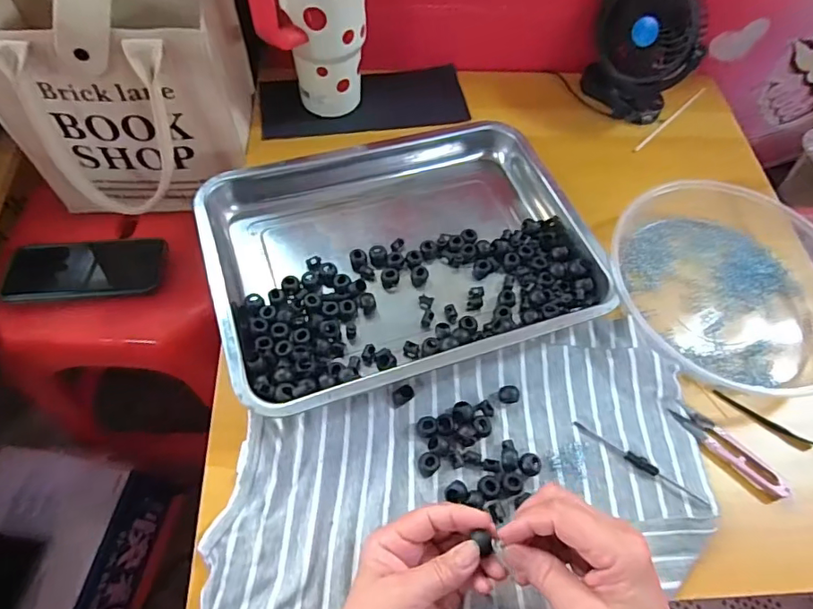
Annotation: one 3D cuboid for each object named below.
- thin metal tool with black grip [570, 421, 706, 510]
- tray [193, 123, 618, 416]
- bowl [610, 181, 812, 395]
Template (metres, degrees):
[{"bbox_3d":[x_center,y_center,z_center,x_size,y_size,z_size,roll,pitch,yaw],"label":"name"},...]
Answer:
[{"bbox_3d":[0.189,0.128,0.413,0.113,0.007,0.010,30,63,13],"label":"thin metal tool with black grip"},{"bbox_3d":[-0.009,-0.061,0.489,0.337,0.042,0.277,-17,63,-12],"label":"tray"},{"bbox_3d":[0.314,-0.027,0.488,0.228,0.046,0.210,2,61,-3],"label":"bowl"}]

